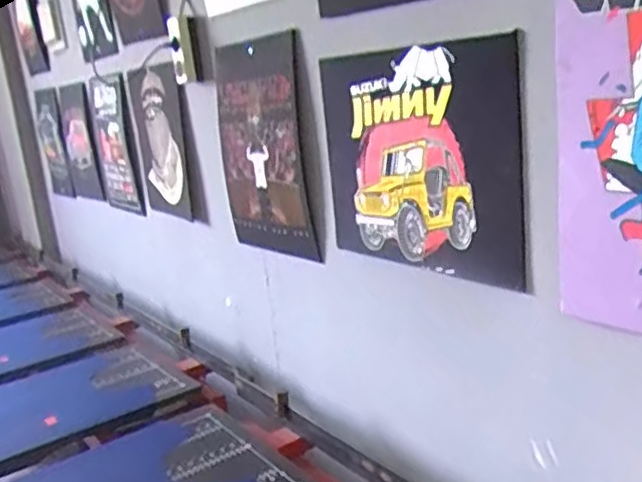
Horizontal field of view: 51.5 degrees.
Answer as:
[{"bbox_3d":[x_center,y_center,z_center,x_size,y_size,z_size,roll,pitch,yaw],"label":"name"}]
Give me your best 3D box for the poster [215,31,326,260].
[{"bbox_3d":[-0.113,-0.166,1.287,0.037,0.403,0.312,-18,17,-38],"label":"poster"}]

